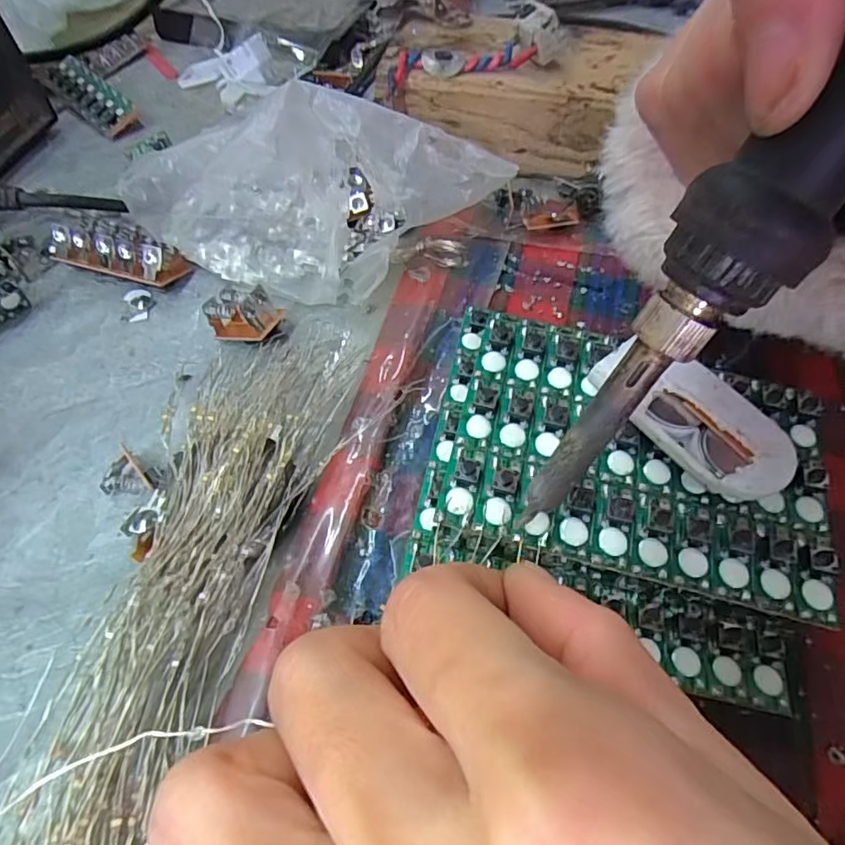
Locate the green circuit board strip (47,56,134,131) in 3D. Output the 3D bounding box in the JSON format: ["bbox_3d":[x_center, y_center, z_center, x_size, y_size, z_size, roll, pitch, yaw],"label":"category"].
[{"bbox_3d":[-0.170,-0.167,0.290,0.019,0.006,0.062,-46,70,-4],"label":"green circuit board strip"}]

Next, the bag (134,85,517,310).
[{"bbox_3d":[-0.048,-0.090,0.218,0.153,0.053,0.062,12,55,5],"label":"bag"}]

